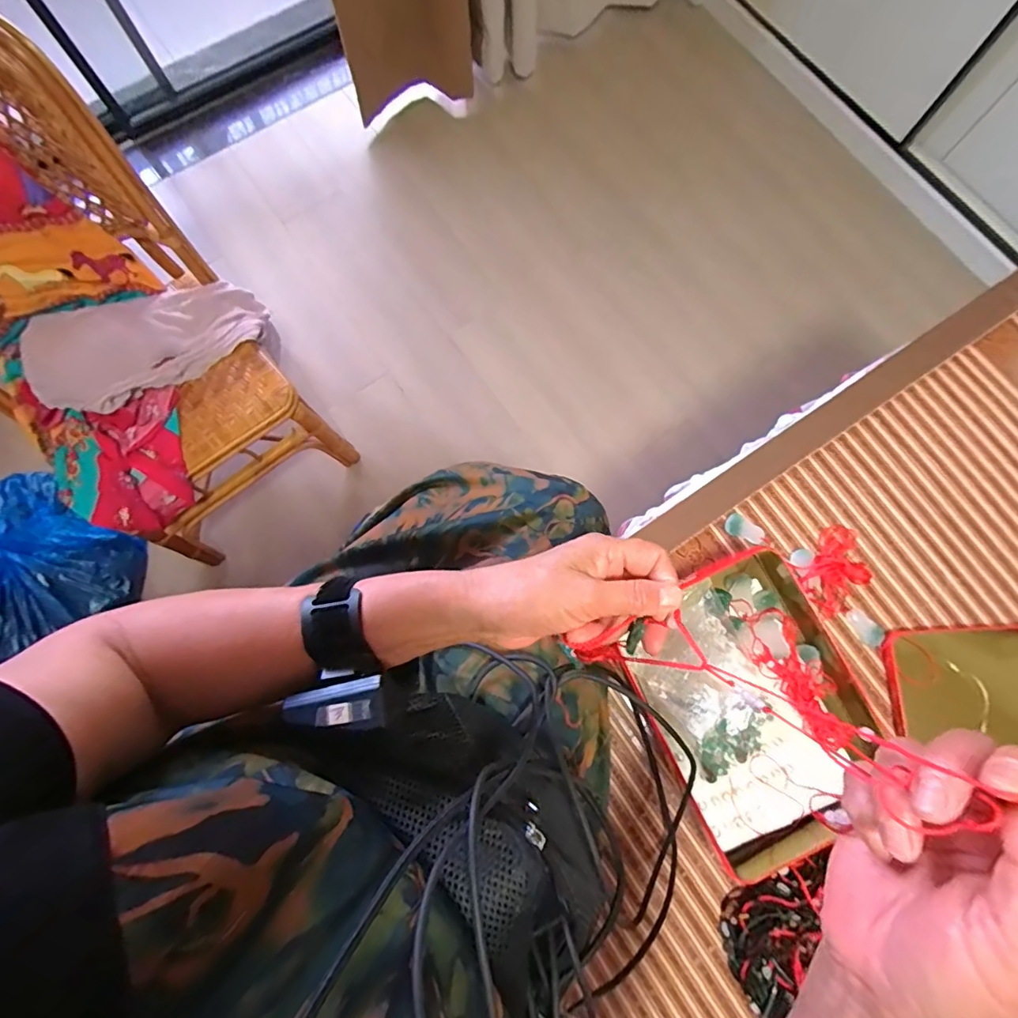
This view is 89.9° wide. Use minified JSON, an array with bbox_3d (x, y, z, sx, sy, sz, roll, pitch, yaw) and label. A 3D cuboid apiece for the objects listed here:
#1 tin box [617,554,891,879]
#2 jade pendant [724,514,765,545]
[{"bbox_3d":[0.237,0.185,0.485,0.200,0.030,0.251,-27,79,-6],"label":"tin box"},{"bbox_3d":[0.246,0.022,0.533,0.041,0.007,0.021,29,79,6],"label":"jade pendant"}]

